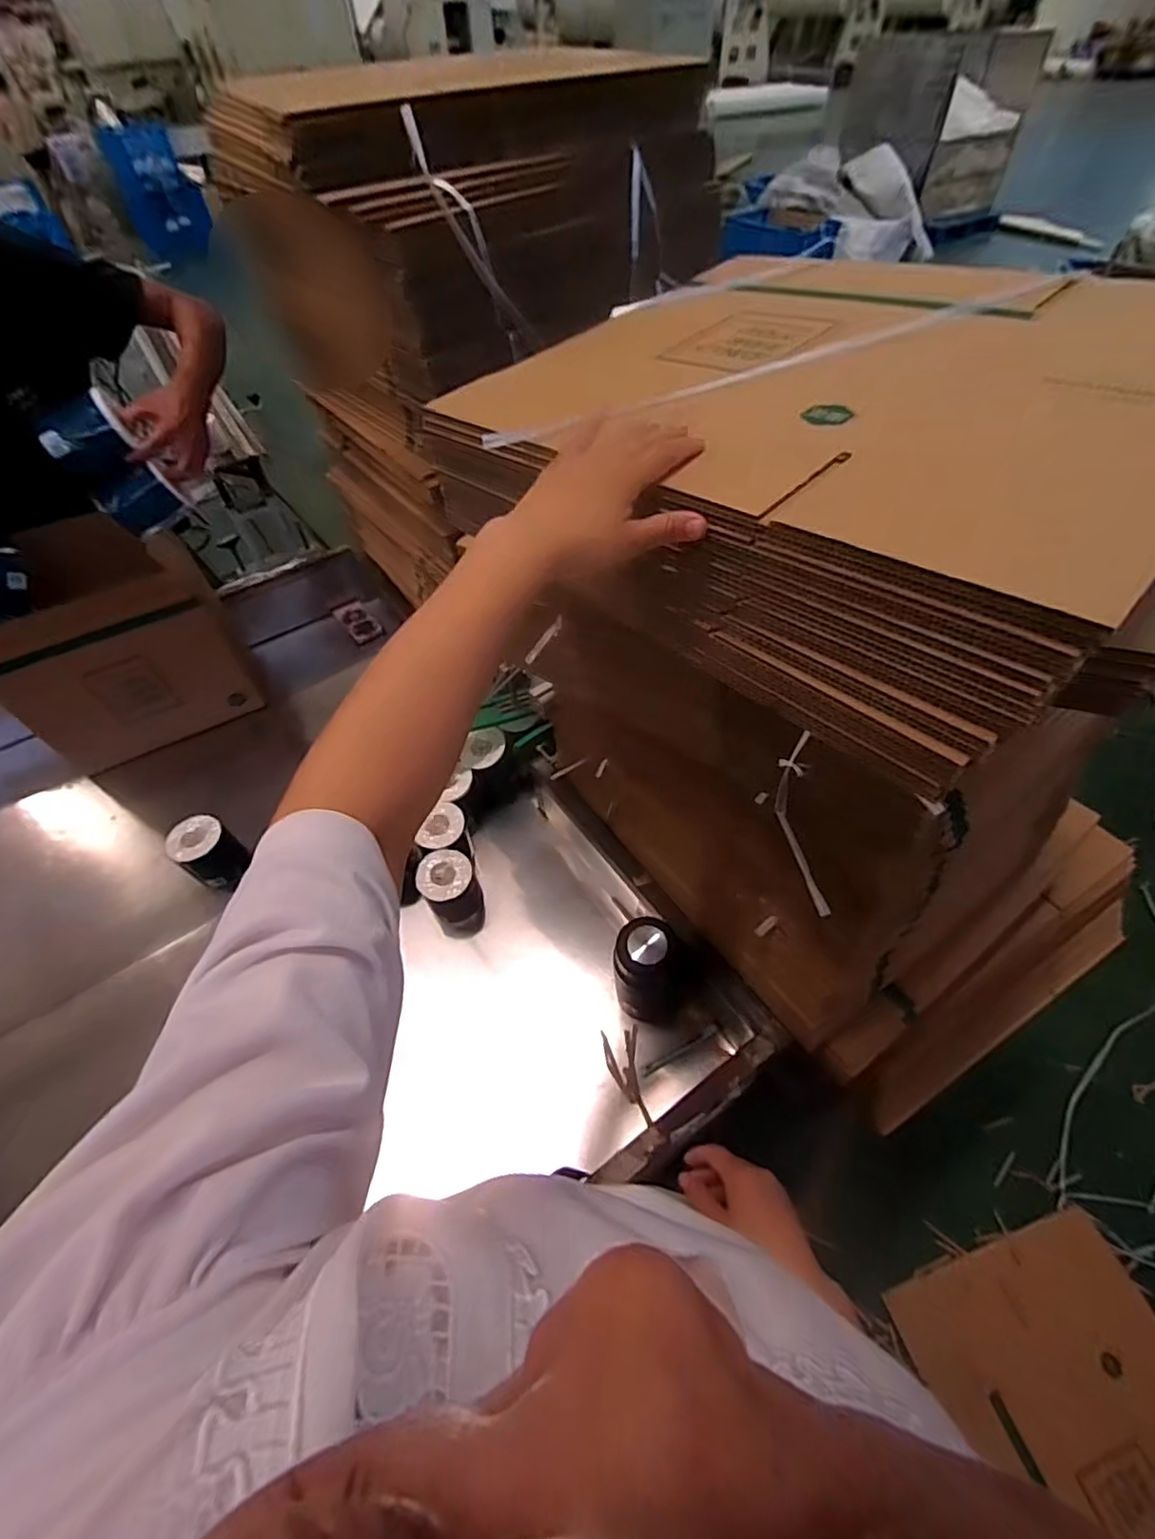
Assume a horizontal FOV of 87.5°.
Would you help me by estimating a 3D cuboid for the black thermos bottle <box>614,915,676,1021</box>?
[{"bbox_3d":[0.103,0.295,0.902,0.087,0.223,0.086,11,54,10],"label":"black thermos bottle"}]

